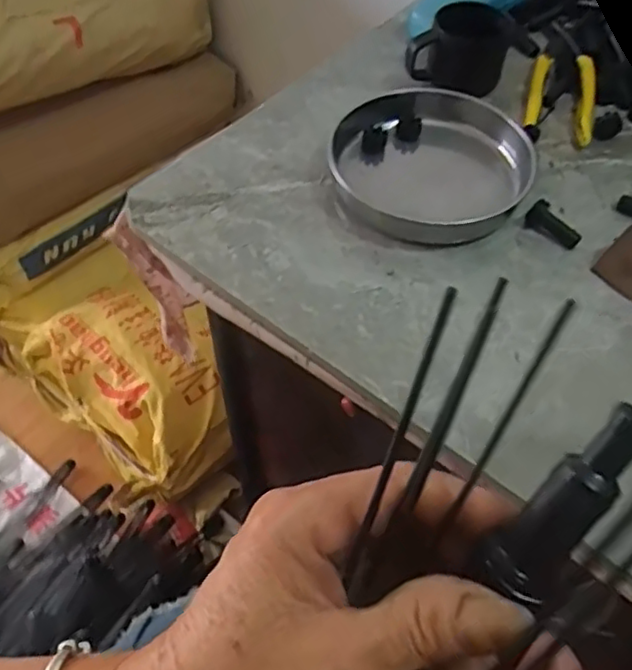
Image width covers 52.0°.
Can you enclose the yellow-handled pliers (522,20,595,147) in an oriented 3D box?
[{"bbox_3d":[0.205,-0.214,0.539,0.051,0.014,0.157,14,55,9],"label":"yellow-handled pliers"}]

